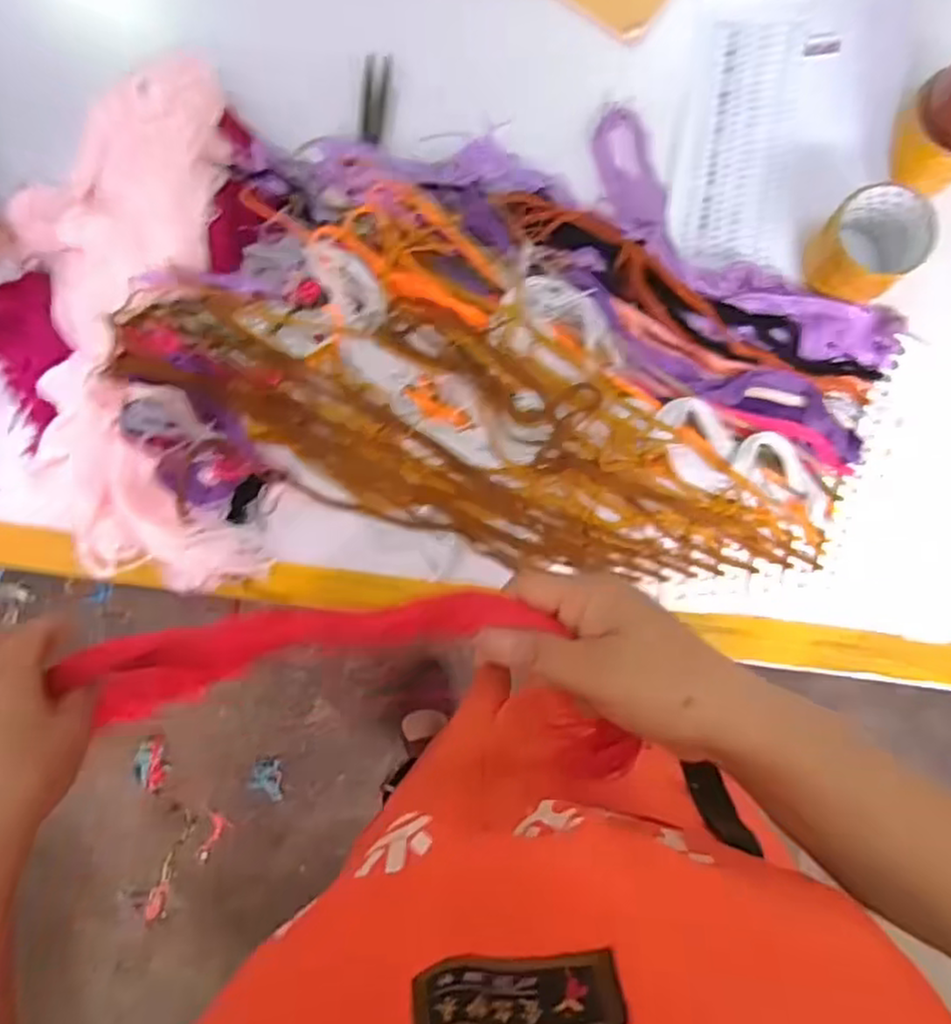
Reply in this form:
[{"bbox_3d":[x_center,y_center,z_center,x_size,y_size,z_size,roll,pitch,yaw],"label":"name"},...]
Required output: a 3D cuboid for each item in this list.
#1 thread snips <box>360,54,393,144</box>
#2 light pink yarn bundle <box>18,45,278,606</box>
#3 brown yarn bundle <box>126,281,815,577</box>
[{"bbox_3d":[-0.098,-0.411,0.689,0.025,0.013,0.089,4,88,3],"label":"thread snips"},{"bbox_3d":[-0.330,-0.179,0.650,0.219,0.068,0.503,-5,88,2],"label":"light pink yarn bundle"},{"bbox_3d":[0.008,-0.071,0.625,0.647,0.064,0.200,18,89,3],"label":"brown yarn bundle"}]

